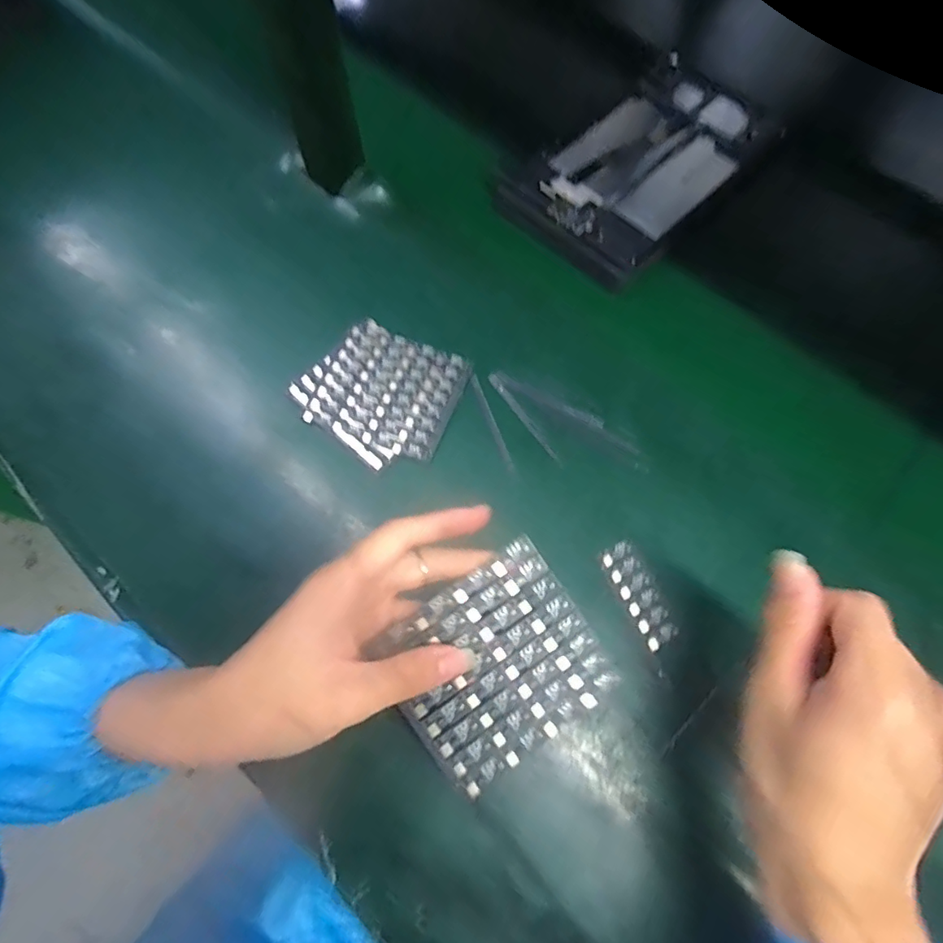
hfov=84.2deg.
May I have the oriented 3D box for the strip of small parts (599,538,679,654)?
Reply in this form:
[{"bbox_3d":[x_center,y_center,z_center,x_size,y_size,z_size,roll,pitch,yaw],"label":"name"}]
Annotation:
[{"bbox_3d":[0.114,0.083,0.354,0.025,0.004,0.071,-21,71,-8],"label":"strip of small parts"}]

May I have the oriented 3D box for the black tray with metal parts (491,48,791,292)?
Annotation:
[{"bbox_3d":[0.157,-0.283,0.481,0.144,0.017,0.266,42,75,14],"label":"black tray with metal parts"}]

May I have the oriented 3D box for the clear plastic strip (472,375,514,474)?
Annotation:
[{"bbox_3d":[0.016,-0.038,0.405,0.006,0.004,0.085,-19,72,-5],"label":"clear plastic strip"}]

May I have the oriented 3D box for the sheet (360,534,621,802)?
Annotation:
[{"bbox_3d":[0.014,0.104,0.278,0.104,0.004,0.094,-35,89,-6],"label":"sheet"}]

